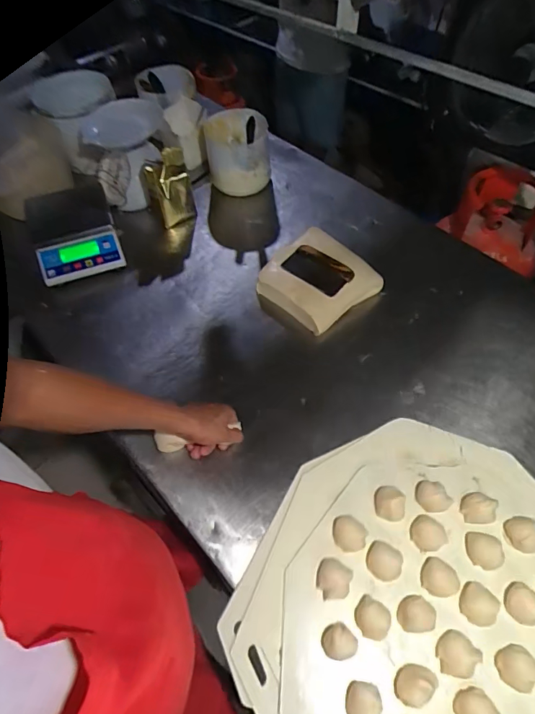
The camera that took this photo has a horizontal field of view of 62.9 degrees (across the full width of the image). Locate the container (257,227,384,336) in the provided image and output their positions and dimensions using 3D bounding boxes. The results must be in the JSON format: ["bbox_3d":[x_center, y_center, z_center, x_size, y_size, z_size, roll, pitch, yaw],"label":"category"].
[{"bbox_3d":[0.107,-0.177,0.955,0.224,0.069,0.223,-37,62,-21],"label":"container"}]

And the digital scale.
[{"bbox_3d":[-0.470,-0.303,1.048,0.198,0.082,0.291,-20,57,-11],"label":"digital scale"}]

